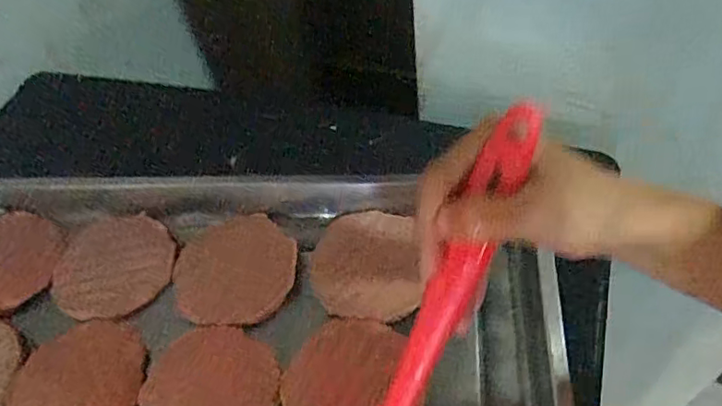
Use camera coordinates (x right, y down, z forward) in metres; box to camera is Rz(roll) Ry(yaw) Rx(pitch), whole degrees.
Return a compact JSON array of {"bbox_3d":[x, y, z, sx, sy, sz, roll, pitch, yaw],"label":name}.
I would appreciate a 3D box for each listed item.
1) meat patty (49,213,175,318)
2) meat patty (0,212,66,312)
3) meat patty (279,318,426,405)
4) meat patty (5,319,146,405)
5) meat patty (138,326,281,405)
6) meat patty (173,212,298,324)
[{"bbox_3d":[-0.236,0.059,0.539,0.113,0.014,0.105,-4,51,5],"label":"meat patty"},{"bbox_3d":[-0.350,0.055,0.552,0.106,0.012,0.102,0,51,8],"label":"meat patty"},{"bbox_3d":[-0.006,0.143,0.442,0.109,0.015,0.110,-4,51,5],"label":"meat patty"},{"bbox_3d":[-0.239,0.150,0.474,0.109,0.005,0.108,1,51,9],"label":"meat patty"},{"bbox_3d":[-0.122,0.152,0.458,0.107,0.015,0.115,-4,51,5],"label":"meat patty"},{"bbox_3d":[-0.117,0.059,0.526,0.112,0.017,0.109,-2,51,7],"label":"meat patty"}]

